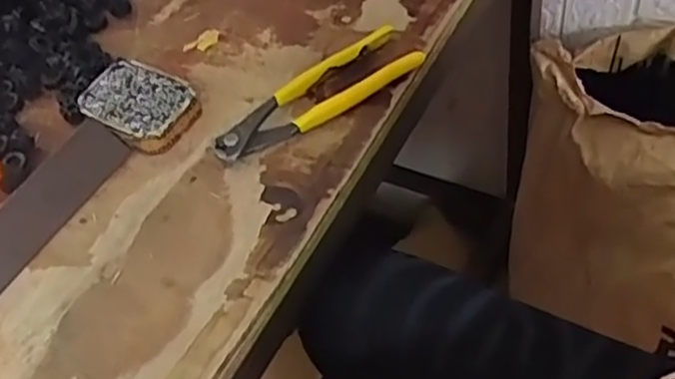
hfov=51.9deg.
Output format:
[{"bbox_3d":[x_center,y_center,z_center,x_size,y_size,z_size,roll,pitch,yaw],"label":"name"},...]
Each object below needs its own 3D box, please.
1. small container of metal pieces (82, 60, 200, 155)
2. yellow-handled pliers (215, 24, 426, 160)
[{"bbox_3d":[-0.150,-0.064,0.523,0.087,0.021,0.060,23,60,26],"label":"small container of metal pieces"},{"bbox_3d":[-0.016,-0.067,0.502,0.158,0.029,0.042,-28,52,-11],"label":"yellow-handled pliers"}]

